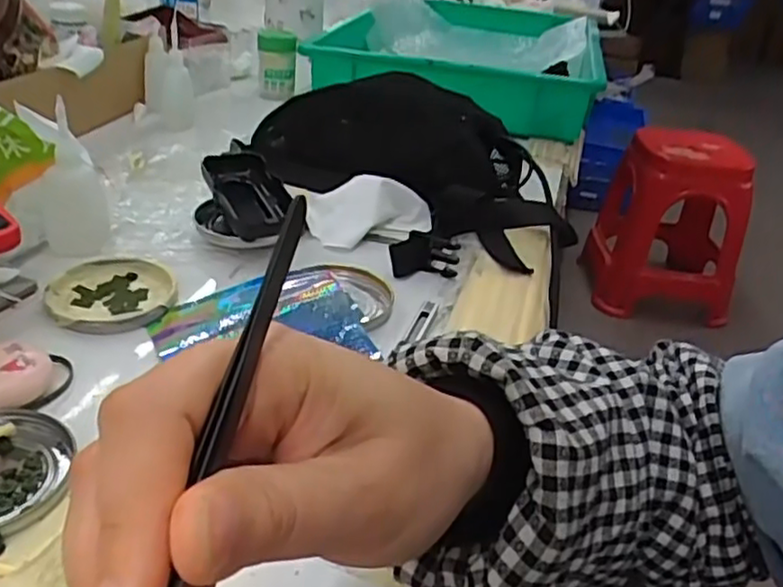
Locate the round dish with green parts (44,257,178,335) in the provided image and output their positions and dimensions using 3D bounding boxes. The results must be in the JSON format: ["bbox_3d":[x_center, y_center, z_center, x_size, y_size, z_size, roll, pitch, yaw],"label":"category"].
[{"bbox_3d":[-0.187,0.000,0.466,0.078,0.013,0.078,-2,32,-16],"label":"round dish with green parts"}]

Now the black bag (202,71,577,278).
[{"bbox_3d":[-0.008,-0.119,0.615,0.278,0.090,0.249,5,31,-4],"label":"black bag"}]

